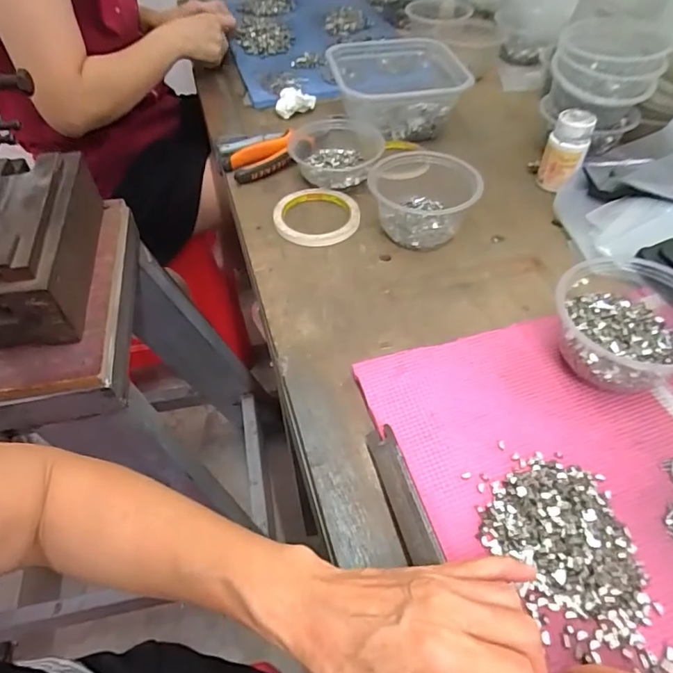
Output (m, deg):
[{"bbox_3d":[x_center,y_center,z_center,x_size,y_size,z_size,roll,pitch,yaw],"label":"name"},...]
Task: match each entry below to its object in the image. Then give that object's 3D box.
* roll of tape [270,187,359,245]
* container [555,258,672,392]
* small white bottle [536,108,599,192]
[{"bbox_3d":[-0.022,-0.138,0.559,0.095,0.015,0.093,-2,50,3],"label":"roll of tape"},{"bbox_3d":[0.235,-0.005,0.393,0.103,0.070,0.109,-2,50,3],"label":"container"},{"bbox_3d":[0.266,-0.215,0.571,0.045,0.079,0.044,15,53,16],"label":"small white bottle"}]

